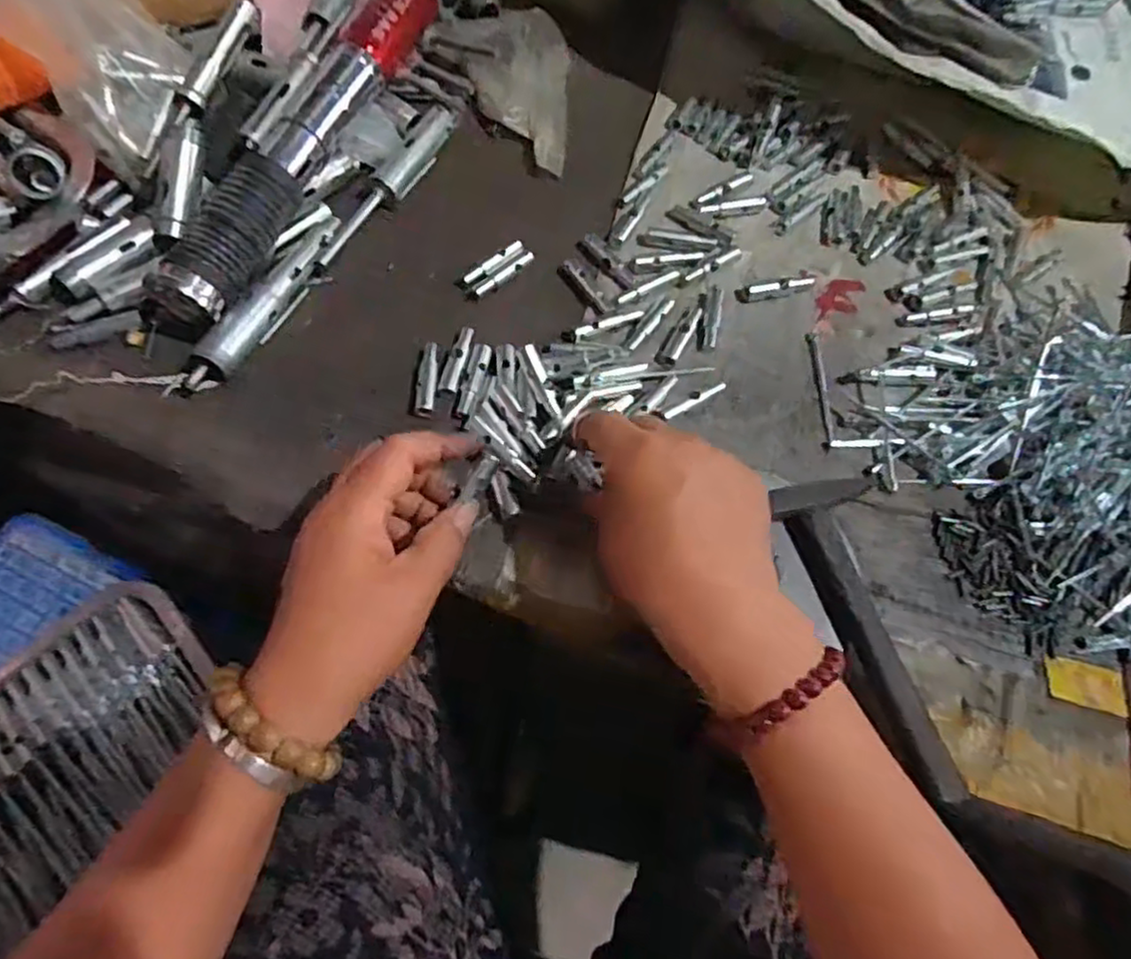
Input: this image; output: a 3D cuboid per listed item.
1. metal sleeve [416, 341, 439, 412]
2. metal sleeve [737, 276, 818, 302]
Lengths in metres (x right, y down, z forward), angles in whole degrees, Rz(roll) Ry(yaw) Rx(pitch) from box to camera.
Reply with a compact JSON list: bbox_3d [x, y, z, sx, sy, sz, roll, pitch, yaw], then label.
[{"bbox_3d":[-0.084,-0.063,0.434,0.010,0.011,0.052,0,65,-4],"label":"metal sleeve"},{"bbox_3d":[0.147,-0.134,0.493,0.057,0.011,0.010,-13,67,-10],"label":"metal sleeve"}]

